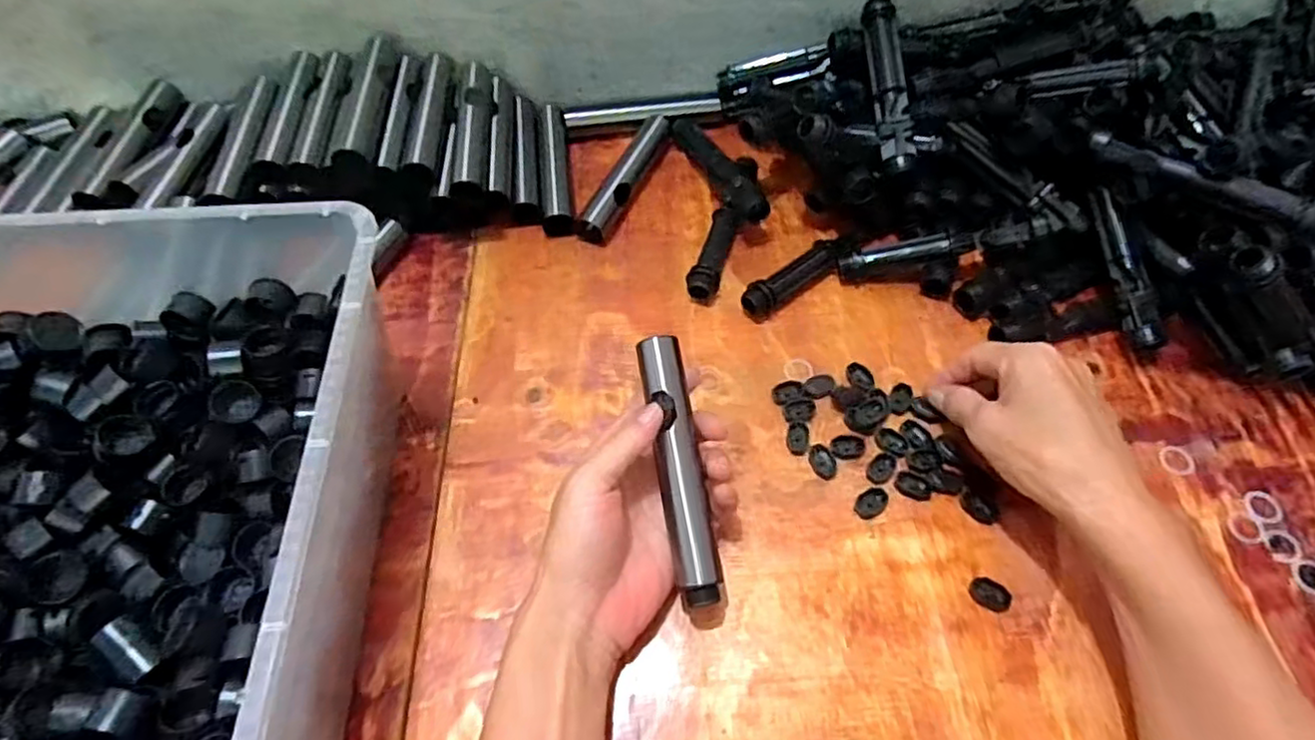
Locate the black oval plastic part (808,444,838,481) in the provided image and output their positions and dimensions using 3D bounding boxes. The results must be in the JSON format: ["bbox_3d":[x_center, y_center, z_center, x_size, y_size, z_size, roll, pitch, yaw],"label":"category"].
[{"bbox_3d":[0.106,0.058,0.433,0.016,0.004,0.024,-6,57,-3],"label":"black oval plastic part"}]

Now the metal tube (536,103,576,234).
[{"bbox_3d":[-0.087,-0.175,0.577,0.025,0.018,0.143,-7,57,-4],"label":"metal tube"}]

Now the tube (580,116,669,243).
[{"bbox_3d":[-0.026,-0.165,0.566,0.024,0.019,0.141,19,59,13],"label":"tube"}]

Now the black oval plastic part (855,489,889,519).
[{"bbox_3d":[0.131,0.081,0.418,0.022,0.004,0.016,-32,62,-18],"label":"black oval plastic part"}]

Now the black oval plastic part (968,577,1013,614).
[{"bbox_3d":[0.189,0.127,0.387,0.023,0.006,0.016,27,61,17],"label":"black oval plastic part"}]

